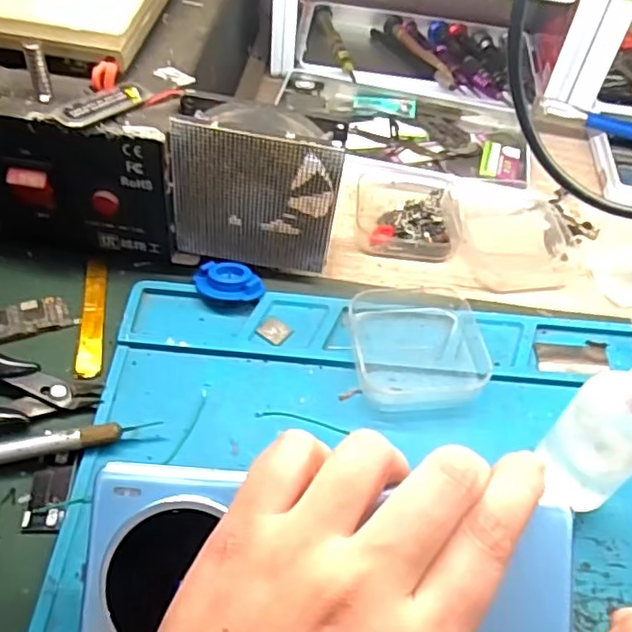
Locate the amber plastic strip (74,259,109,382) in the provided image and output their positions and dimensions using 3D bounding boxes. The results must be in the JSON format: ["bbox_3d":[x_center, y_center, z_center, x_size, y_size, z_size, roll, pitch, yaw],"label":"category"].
[{"bbox_3d":[-0.113,0.000,0.321,0.011,0.004,0.072,-4,53,-9],"label":"amber plastic strip"}]

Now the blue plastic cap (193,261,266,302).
[{"bbox_3d":[-0.046,-0.017,0.333,0.036,0.009,0.024,23,54,12],"label":"blue plastic cap"}]

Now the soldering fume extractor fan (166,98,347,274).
[{"bbox_3d":[-0.029,-0.063,0.322,0.080,0.085,0.029,9,52,1],"label":"soldering fume extractor fan"}]

